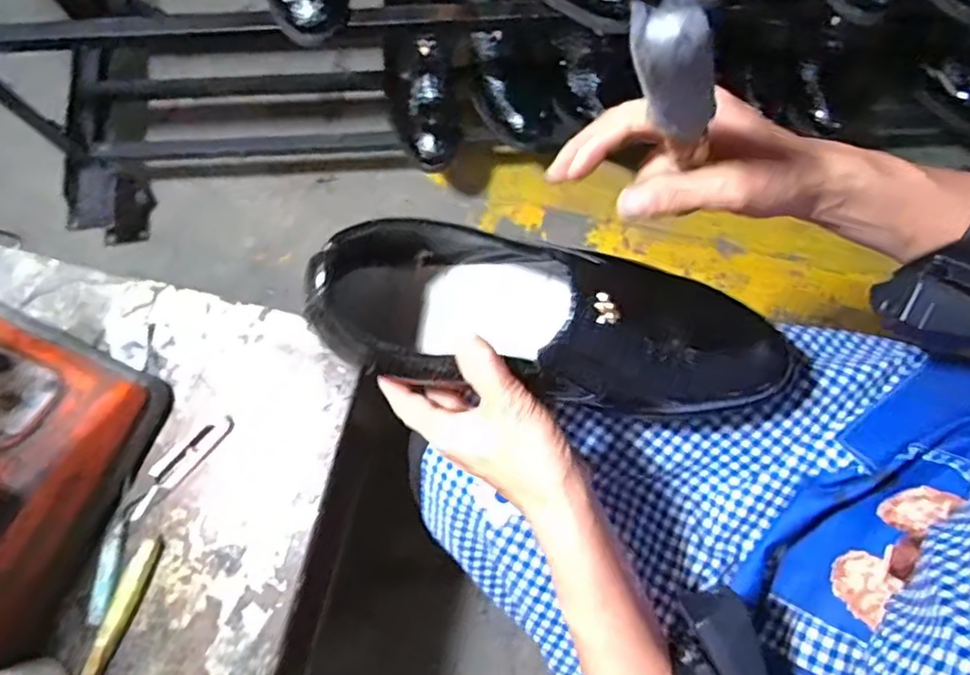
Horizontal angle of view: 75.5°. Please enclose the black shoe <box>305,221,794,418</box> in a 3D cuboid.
[{"bbox_3d":[0.046,-0.009,0.340,0.250,0.083,0.090,13,76,-5],"label":"black shoe"}]

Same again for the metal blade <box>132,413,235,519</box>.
[{"bbox_3d":[-0.241,0.101,0.496,0.017,0.006,0.101,42,79,9],"label":"metal blade"}]

